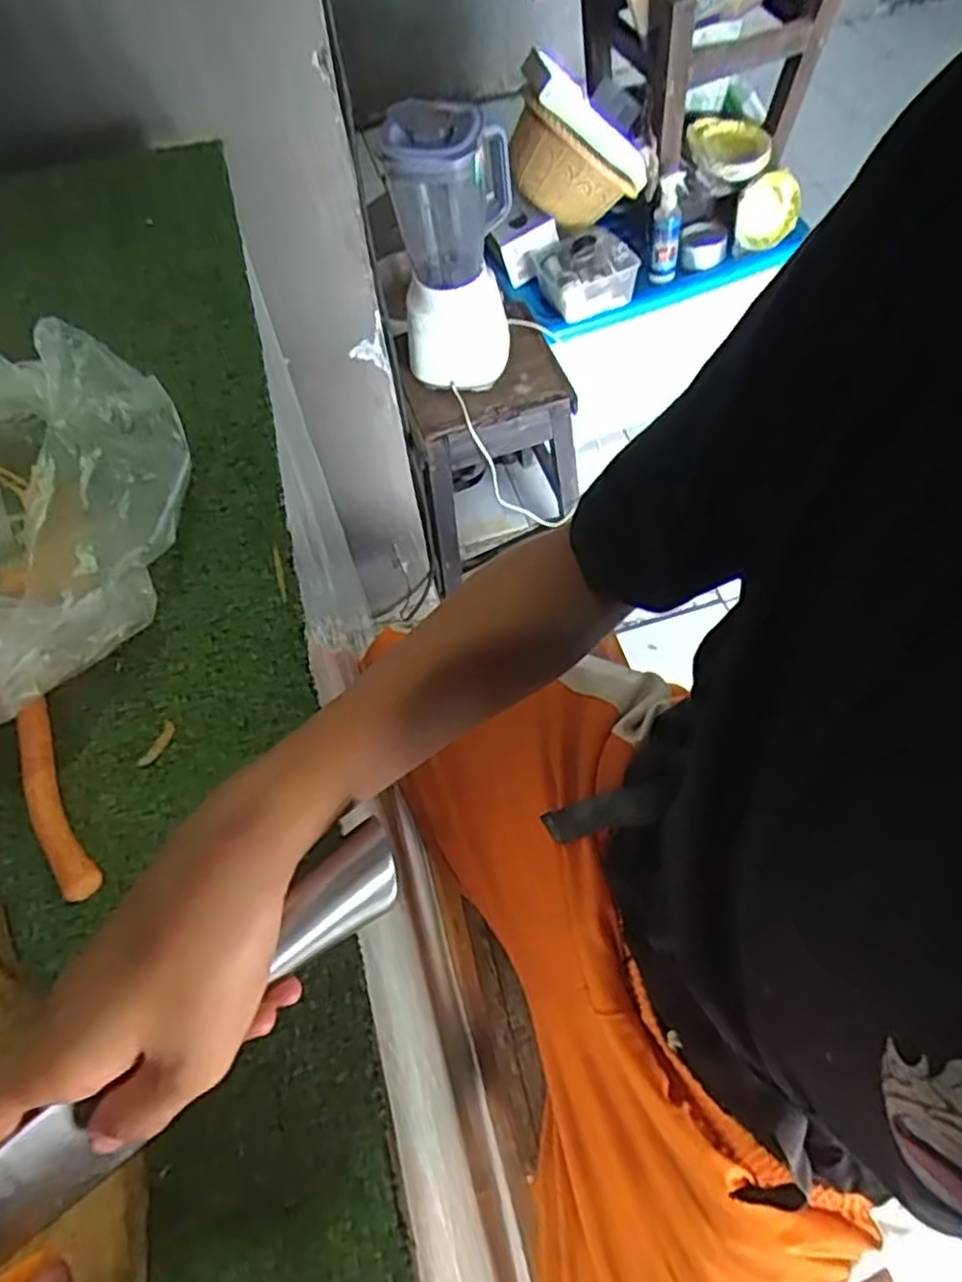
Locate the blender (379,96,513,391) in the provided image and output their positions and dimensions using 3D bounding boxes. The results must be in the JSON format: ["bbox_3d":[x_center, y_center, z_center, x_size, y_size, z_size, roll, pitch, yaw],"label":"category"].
[{"bbox_3d":[-0.036,-0.565,1.104,0.156,0.396,0.136,-3,59,3],"label":"blender"}]

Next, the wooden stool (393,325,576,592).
[{"bbox_3d":[0.001,-0.346,1.422,0.285,0.419,0.212,-22,60,-9],"label":"wooden stool"}]

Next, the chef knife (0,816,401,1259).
[{"bbox_3d":[-0.152,0.178,0.278,0.304,0.041,0.034,-40,64,-10],"label":"chef knife"}]

